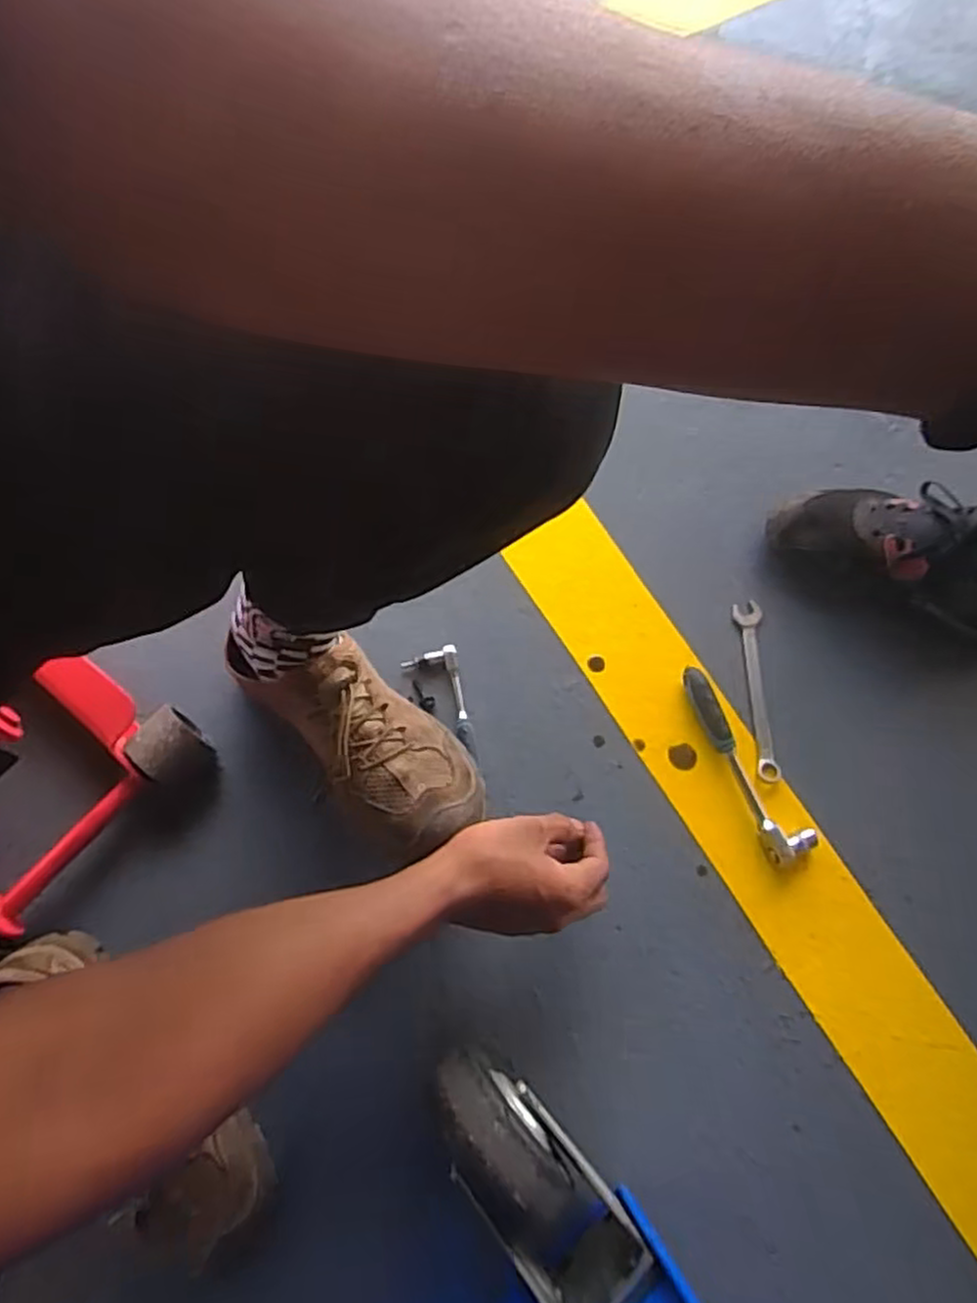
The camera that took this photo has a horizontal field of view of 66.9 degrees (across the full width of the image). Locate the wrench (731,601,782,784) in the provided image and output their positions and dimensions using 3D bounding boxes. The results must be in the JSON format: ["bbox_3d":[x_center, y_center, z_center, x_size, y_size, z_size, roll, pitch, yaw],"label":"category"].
[{"bbox_3d":[0.251,0.035,0.688,0.027,0.005,0.171,-2,76,0],"label":"wrench"}]

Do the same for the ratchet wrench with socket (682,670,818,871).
[{"bbox_3d":[0.222,0.100,0.661,0.045,0.025,0.182,-27,77,-5],"label":"ratchet wrench with socket"}]

